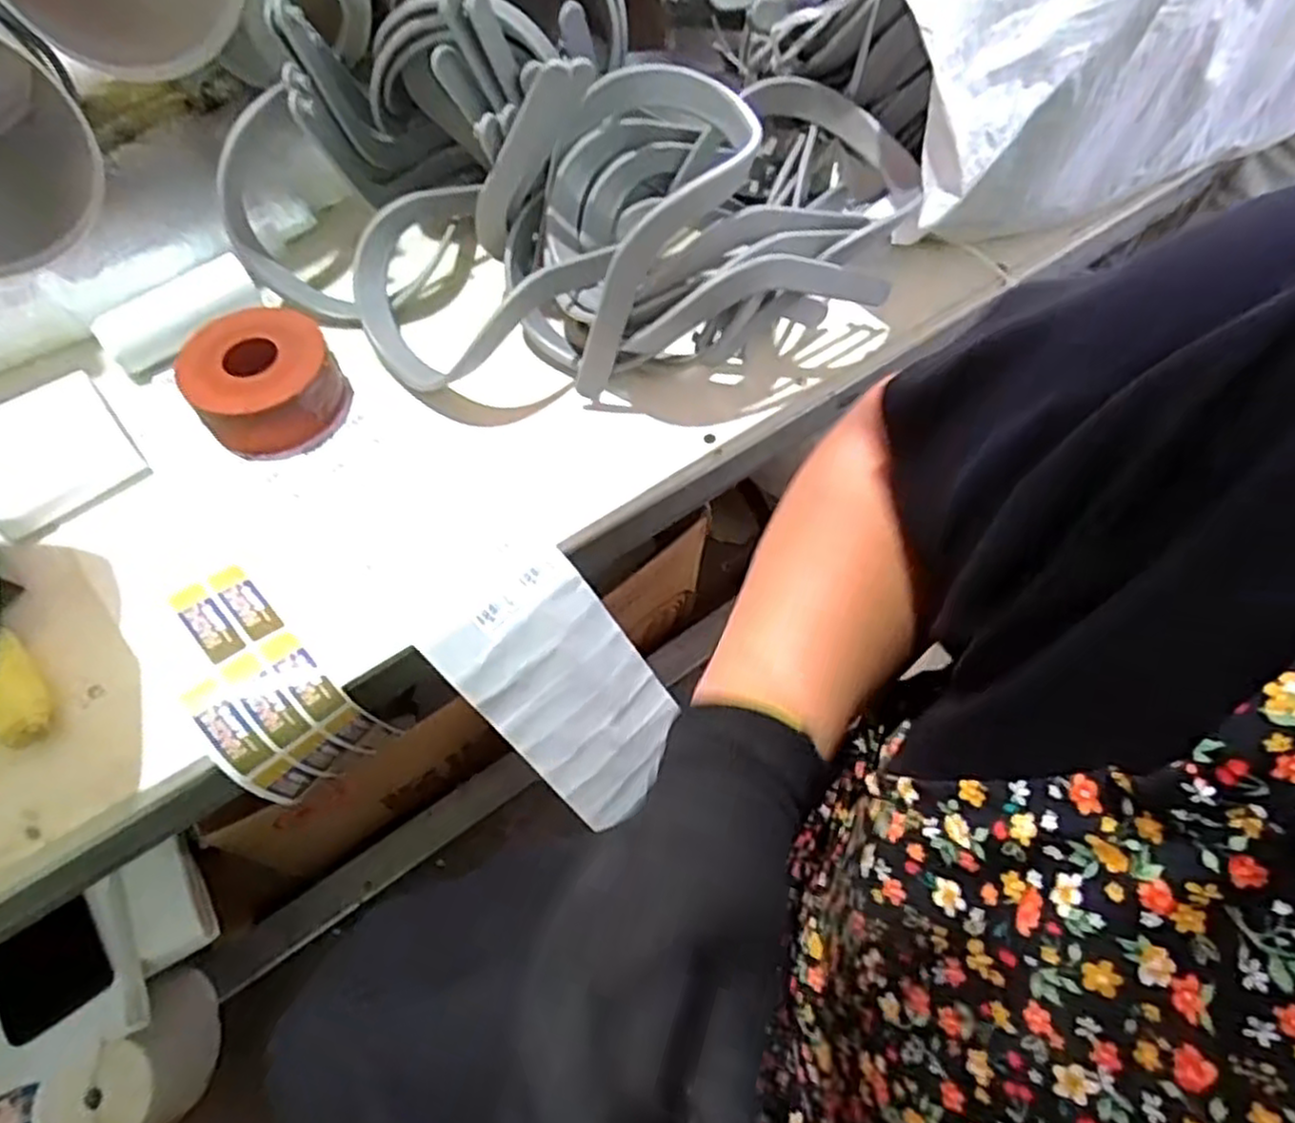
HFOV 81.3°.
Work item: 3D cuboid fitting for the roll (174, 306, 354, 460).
[{"bbox_3d":[-0.273,-0.129,0.539,0.097,0.049,0.093,0,61,-1],"label":"roll"}]

